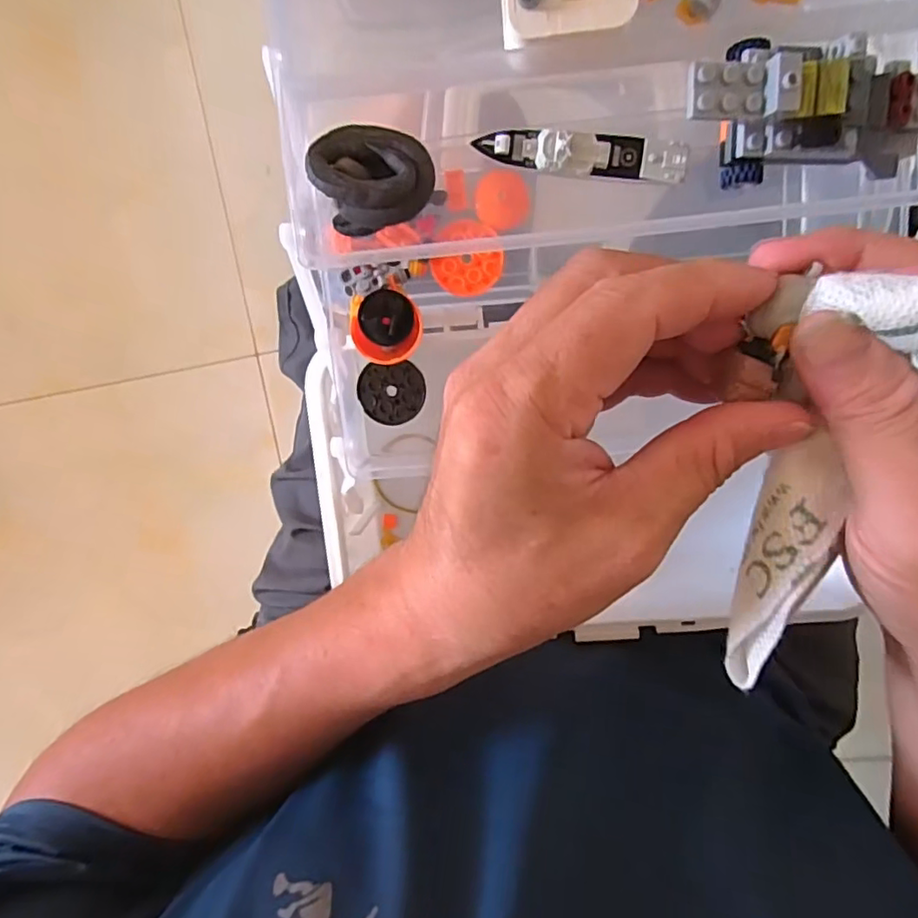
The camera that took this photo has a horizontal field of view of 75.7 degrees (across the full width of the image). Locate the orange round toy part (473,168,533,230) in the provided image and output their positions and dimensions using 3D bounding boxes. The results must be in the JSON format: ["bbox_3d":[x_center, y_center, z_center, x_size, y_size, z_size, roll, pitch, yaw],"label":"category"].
[{"bbox_3d":[0.019,-0.111,0.254,0.024,0.004,0.023,1,98,4],"label":"orange round toy part"}]

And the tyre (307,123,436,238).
[{"bbox_3d":[-0.030,-0.101,0.210,0.040,0.023,0.033,-11,97,5],"label":"tyre"}]

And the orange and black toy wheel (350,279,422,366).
[{"bbox_3d":[-0.032,-0.057,0.255,0.031,0.018,0.031,1,98,4],"label":"orange and black toy wheel"}]

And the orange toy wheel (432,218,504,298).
[{"bbox_3d":[0.004,-0.087,0.256,0.029,0.004,0.031,5,98,3],"label":"orange toy wheel"}]

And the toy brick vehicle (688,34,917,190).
[{"bbox_3d":[0.115,-0.115,0.197,0.088,0.030,0.036,-2,98,-10],"label":"toy brick vehicle"}]

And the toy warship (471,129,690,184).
[{"bbox_3d":[0.044,-0.108,0.209,0.073,0.008,0.014,4,98,3],"label":"toy warship"}]

